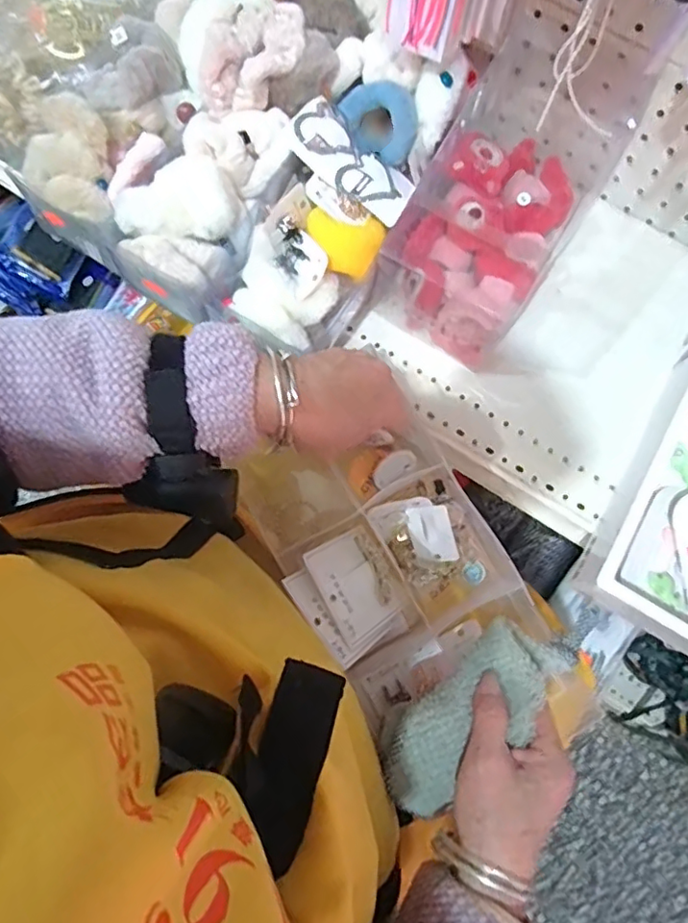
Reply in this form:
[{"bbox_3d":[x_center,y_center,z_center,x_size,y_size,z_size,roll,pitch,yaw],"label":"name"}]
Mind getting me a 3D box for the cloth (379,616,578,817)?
[{"bbox_3d":[0.088,0.168,0.384,0.149,0.045,0.060,-40,80,-8],"label":"cloth"}]

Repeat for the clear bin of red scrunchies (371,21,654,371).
[{"bbox_3d":[0.138,-0.213,0.495,0.138,0.100,0.234,31,77,6],"label":"clear bin of red scrunchies"}]

